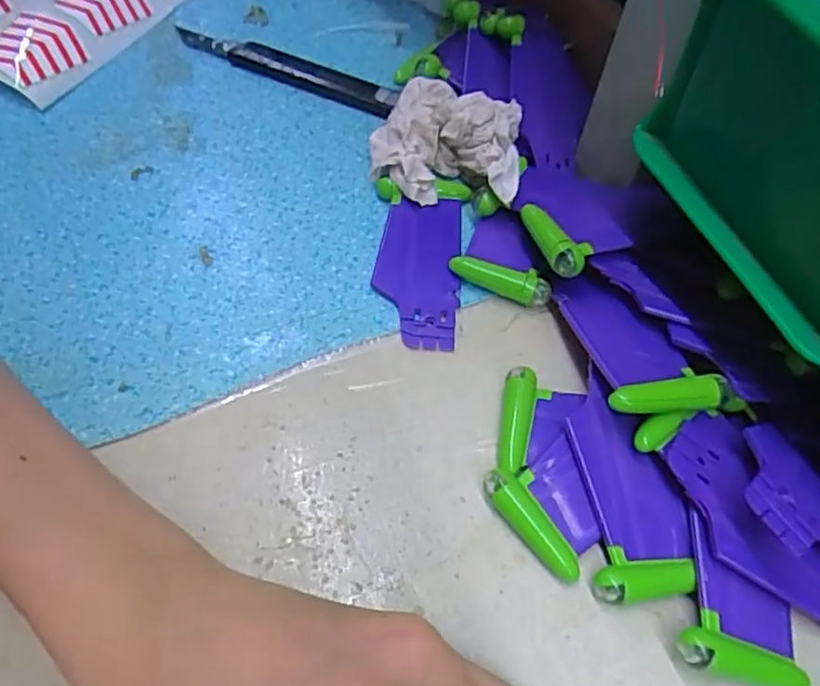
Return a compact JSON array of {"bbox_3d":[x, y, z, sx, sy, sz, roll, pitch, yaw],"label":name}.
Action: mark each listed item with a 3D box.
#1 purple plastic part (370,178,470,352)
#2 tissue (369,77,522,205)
[{"bbox_3d":[0.003,-0.039,0.286,0.041,0.009,0.087,6,58,3],"label":"purple plastic part"},{"bbox_3d":[0.018,-0.092,0.302,0.070,0.036,0.059,13,58,7],"label":"tissue"}]

